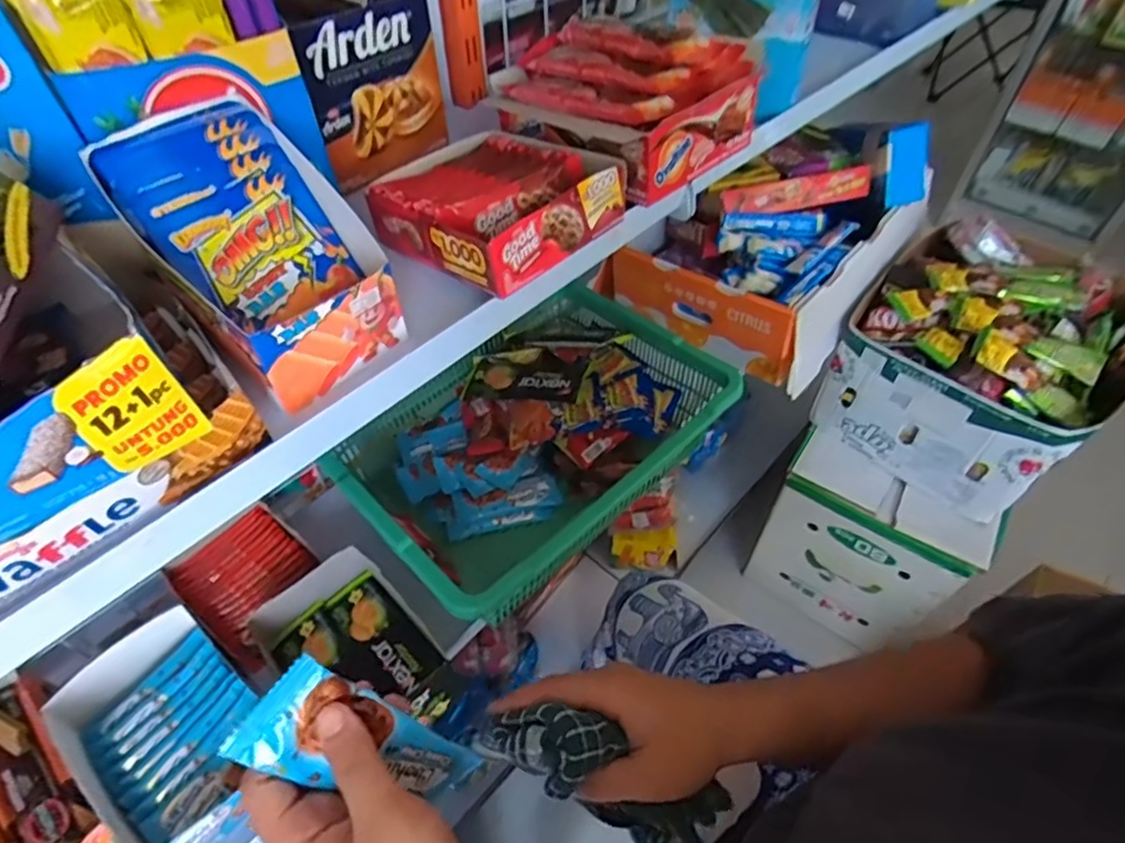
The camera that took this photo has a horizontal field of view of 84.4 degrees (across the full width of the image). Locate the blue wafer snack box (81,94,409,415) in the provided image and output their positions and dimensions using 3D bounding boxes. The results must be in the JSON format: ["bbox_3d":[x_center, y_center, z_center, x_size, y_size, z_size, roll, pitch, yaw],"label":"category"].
[{"bbox_3d":[-0.186,-0.106,0.380,0.146,0.110,0.104,37,59,27],"label":"blue wafer snack box"}]

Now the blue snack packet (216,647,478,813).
[{"bbox_3d":[-0.095,0.166,0.306,0.010,0.128,0.049,5,53,51],"label":"blue snack packet"}]

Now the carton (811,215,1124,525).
[{"bbox_3d":[0.665,-0.115,0.980,0.420,0.235,0.341,-36,59,-26],"label":"carton"}]

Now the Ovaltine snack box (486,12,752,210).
[{"bbox_3d":[0.054,-0.280,0.522,0.172,0.081,0.154,35,58,26],"label":"Ovaltine snack box"}]

